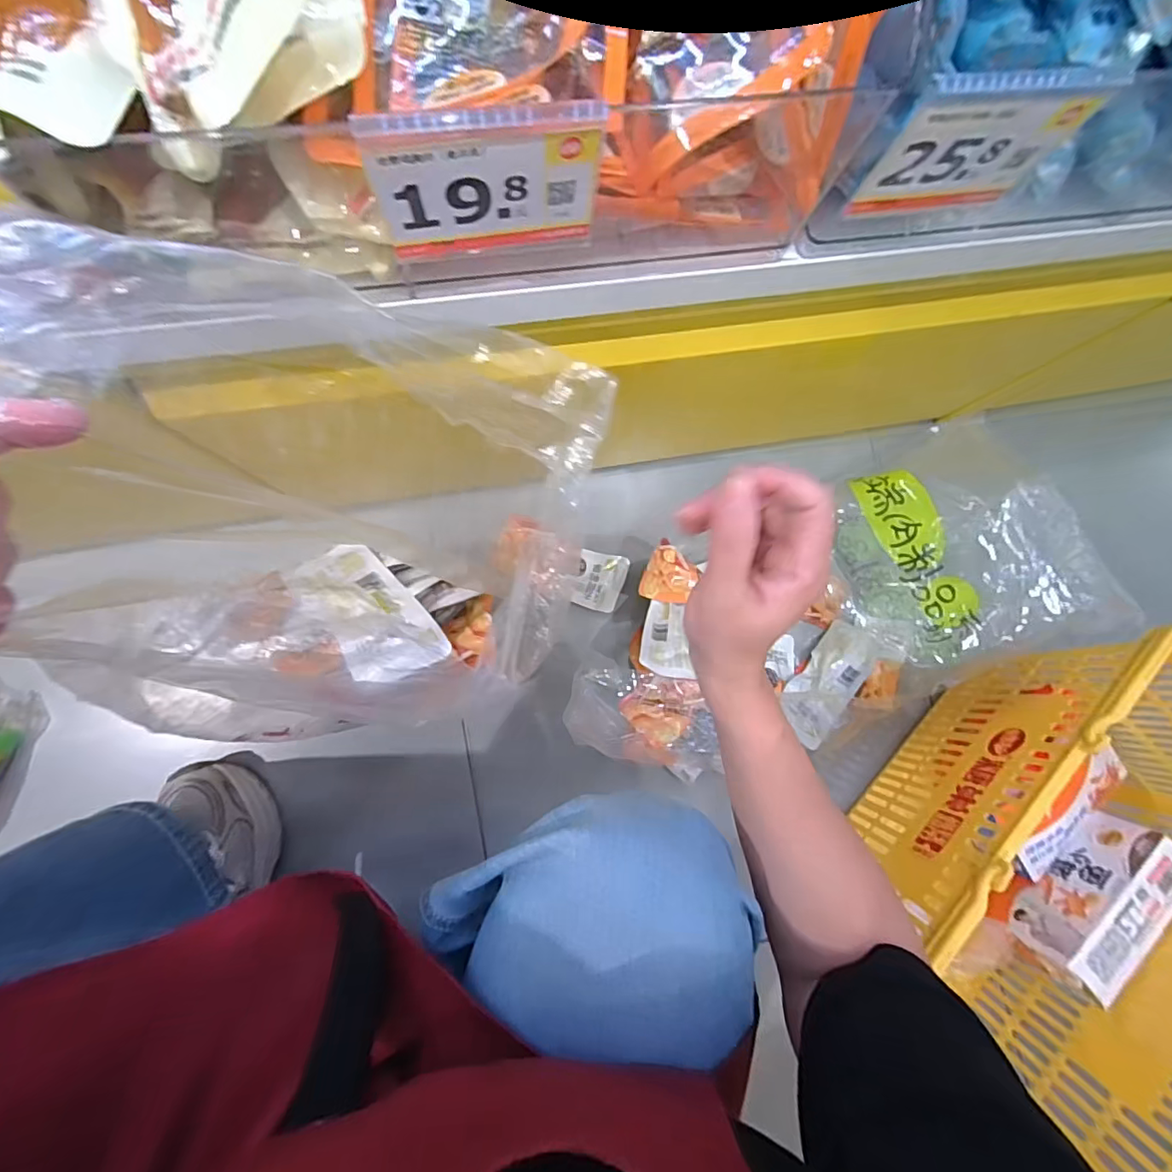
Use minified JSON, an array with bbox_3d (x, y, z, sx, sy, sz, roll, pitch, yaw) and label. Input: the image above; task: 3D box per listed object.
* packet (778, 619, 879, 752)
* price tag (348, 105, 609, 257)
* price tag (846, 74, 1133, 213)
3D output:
[{"bbox_3d":[0.299,0.116,0.647,0.065,0.024,0.151,34,77,25],"label":"packet"},{"bbox_3d":[-0.039,-0.164,0.217,0.089,0.066,0.004,-10,87,-6],"label":"price tag"},{"bbox_3d":[0.184,-0.205,0.246,0.094,0.066,0.007,-10,85,-8],"label":"price tag"}]

